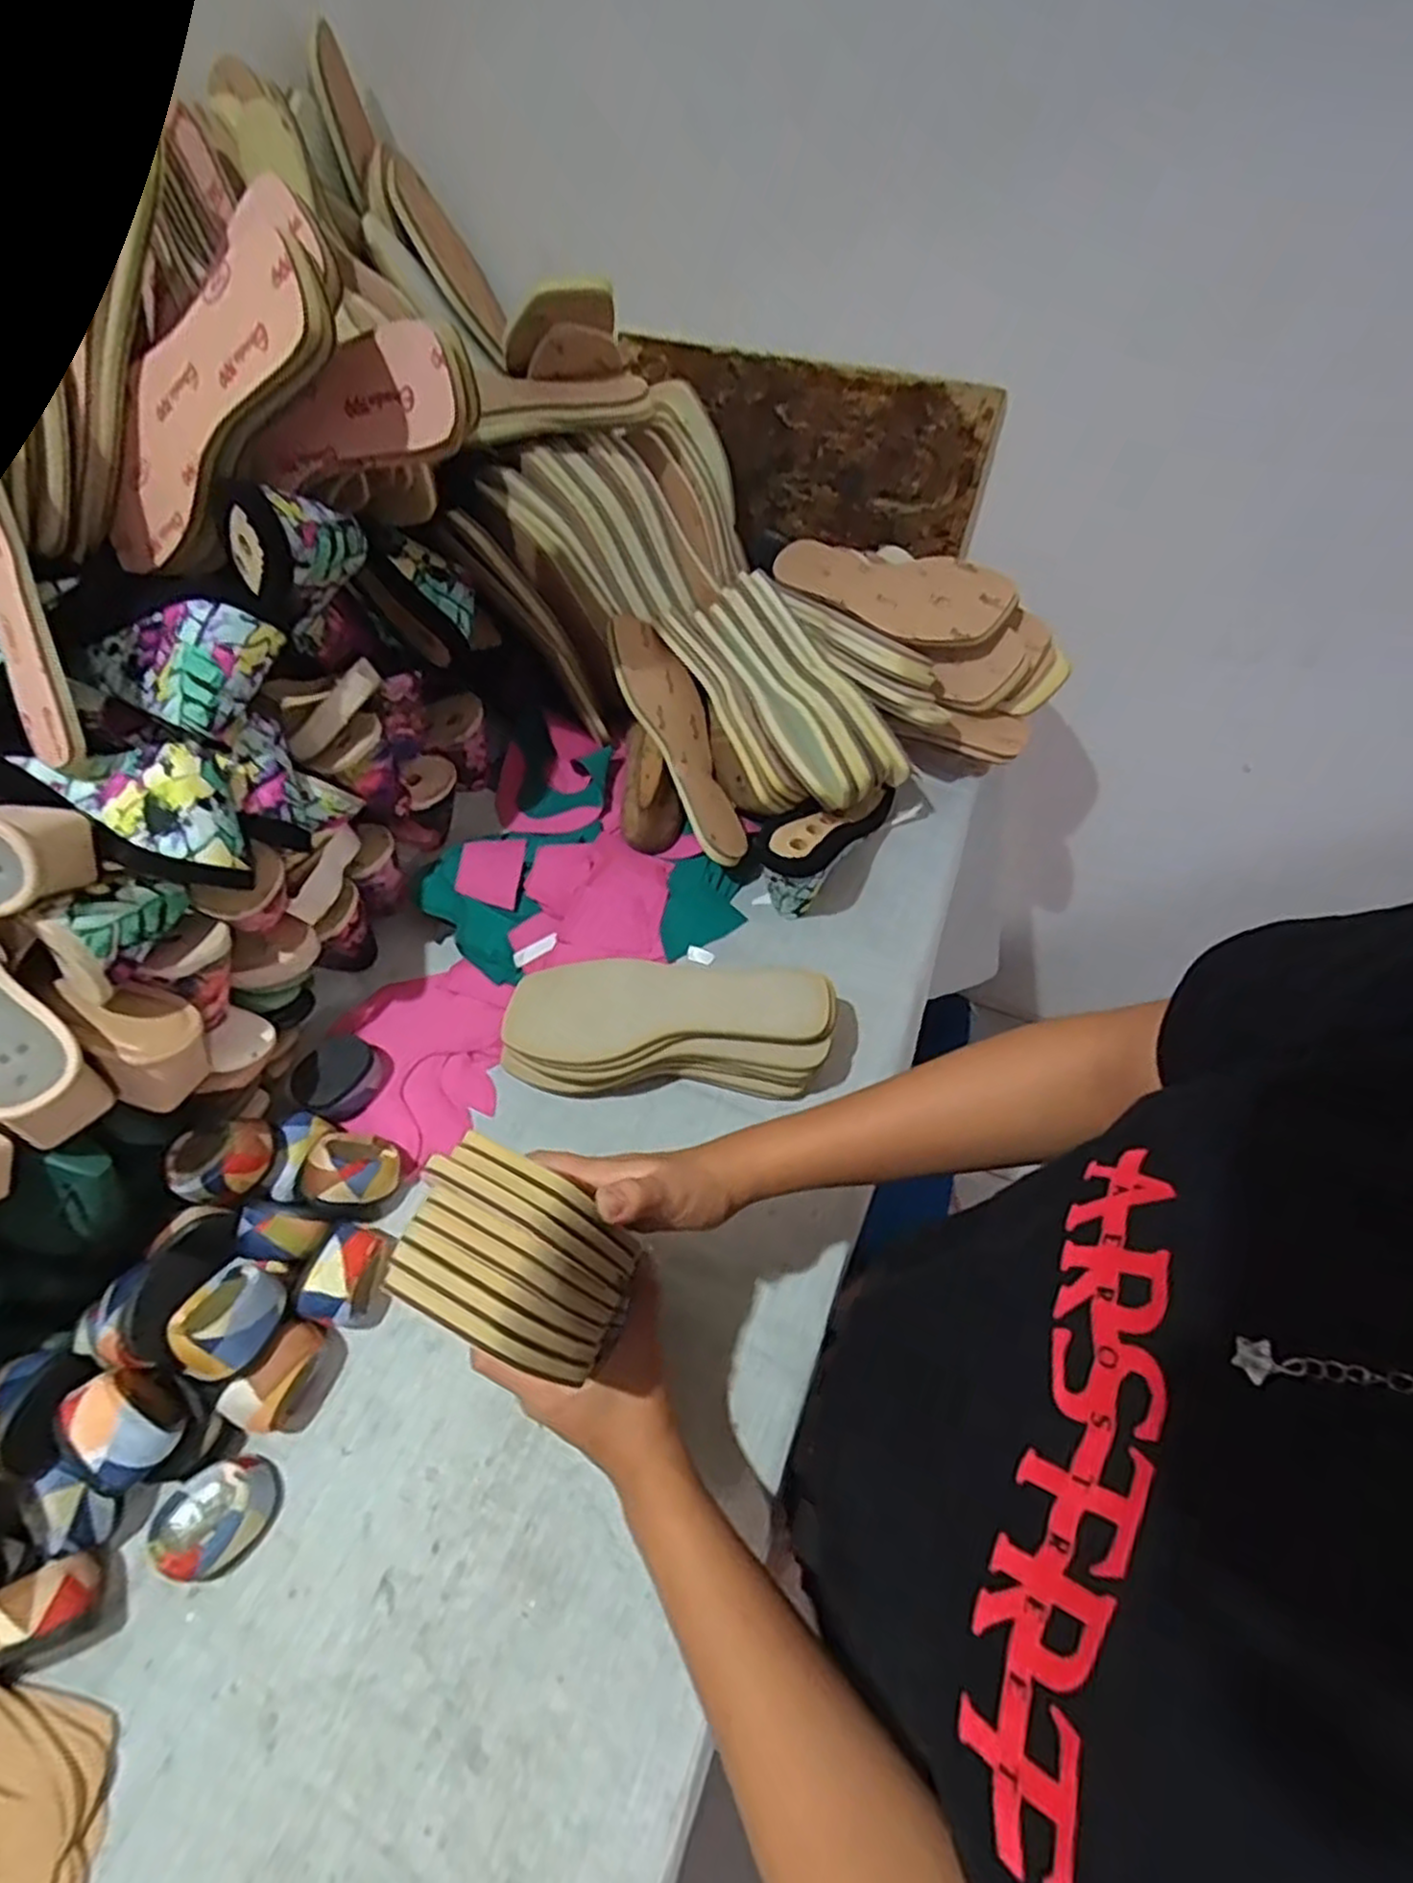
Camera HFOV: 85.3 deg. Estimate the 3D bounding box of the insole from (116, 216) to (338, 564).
[{"bbox_3d":[-0.294,-0.301,0.442,0.068,0.234,0.018,57,33,-10],"label":"insole"}]

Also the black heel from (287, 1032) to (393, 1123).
[{"bbox_3d":[-0.284,0.104,0.599,0.052,0.031,0.064,28,64,19],"label":"black heel"}]

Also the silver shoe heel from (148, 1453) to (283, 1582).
[{"bbox_3d":[-0.295,0.344,0.458,0.050,0.035,0.063,37,67,22],"label":"silver shoe heel"}]

